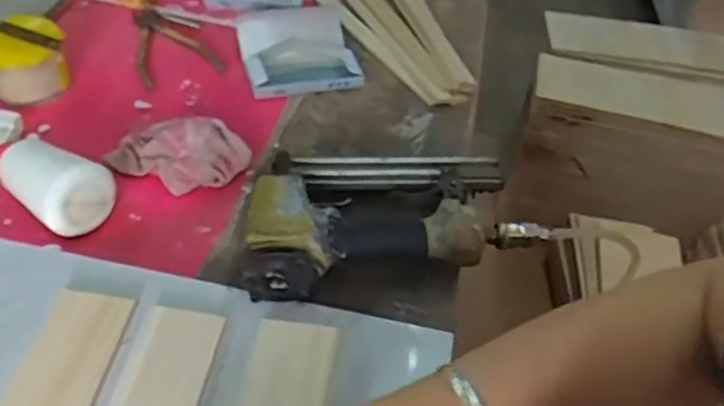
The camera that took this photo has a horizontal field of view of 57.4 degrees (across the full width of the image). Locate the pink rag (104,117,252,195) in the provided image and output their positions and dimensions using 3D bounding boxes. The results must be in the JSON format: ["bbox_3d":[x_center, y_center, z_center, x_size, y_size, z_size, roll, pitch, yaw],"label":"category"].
[{"bbox_3d":[-0.173,-0.054,0.626,0.118,0.040,0.079,23,47,15],"label":"pink rag"}]

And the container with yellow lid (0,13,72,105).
[{"bbox_3d":[-0.345,-0.149,0.678,0.080,0.060,0.066,-20,51,-25],"label":"container with yellow lid"}]

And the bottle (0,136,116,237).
[{"bbox_3d":[-0.290,-0.032,0.585,0.153,0.057,0.066,29,49,20],"label":"bottle"}]

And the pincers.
[{"bbox_3d":[-0.231,-0.189,0.771,0.093,0.011,0.153,-19,51,-24],"label":"pincers"}]

